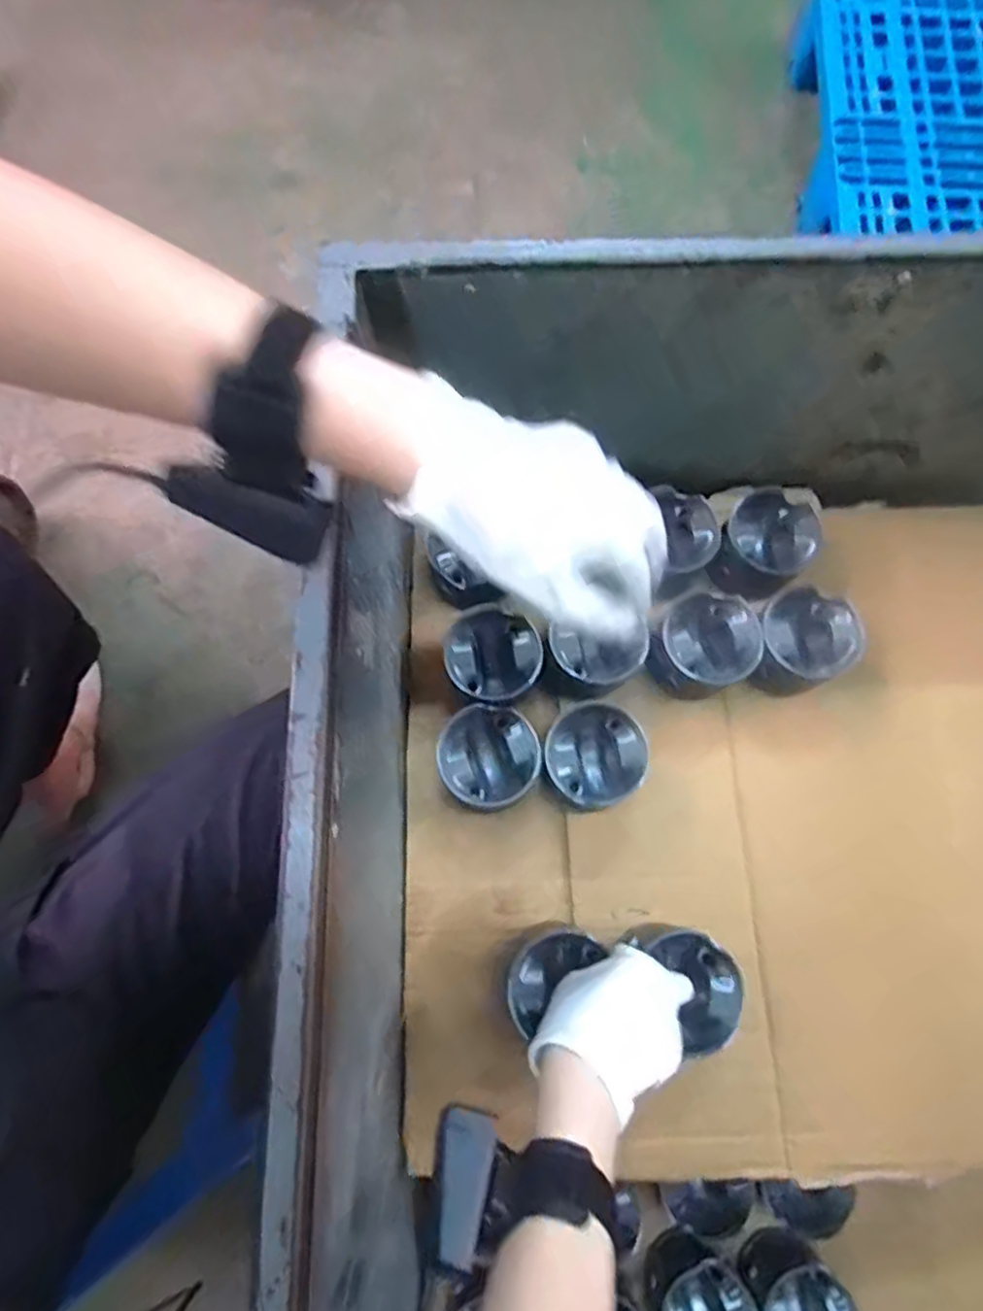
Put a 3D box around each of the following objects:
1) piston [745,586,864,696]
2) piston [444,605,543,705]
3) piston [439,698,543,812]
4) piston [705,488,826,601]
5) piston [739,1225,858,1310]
[{"bbox_3d":[0.287,-0.010,0.634,0.097,0.082,0.093,0,75,1],"label":"piston"},{"bbox_3d":[0.001,0.005,0.625,0.087,0.063,0.084,0,75,1],"label":"piston"},{"bbox_3d":[-0.002,0.091,0.596,0.086,0.056,0.090,-26,76,-6],"label":"piston"},{"bbox_3d":[0.267,-0.108,0.656,0.098,0.058,0.088,-41,78,-9],"label":"piston"},{"bbox_3d":[0.285,0.602,0.615,0.083,0.073,0.088,-30,76,-7],"label":"piston"}]

